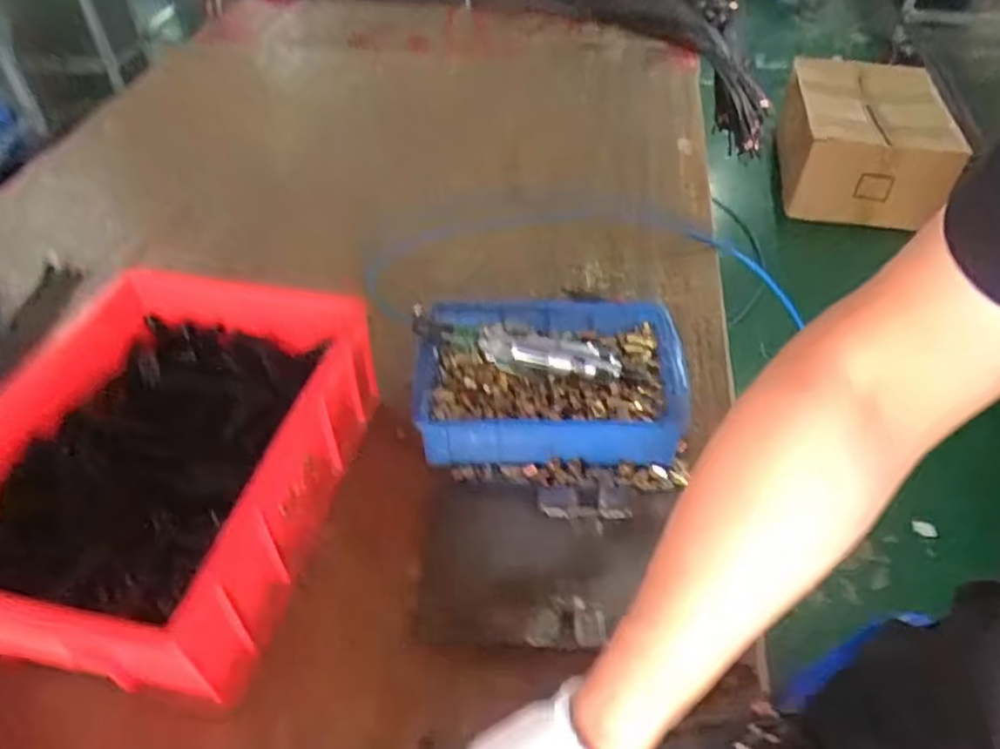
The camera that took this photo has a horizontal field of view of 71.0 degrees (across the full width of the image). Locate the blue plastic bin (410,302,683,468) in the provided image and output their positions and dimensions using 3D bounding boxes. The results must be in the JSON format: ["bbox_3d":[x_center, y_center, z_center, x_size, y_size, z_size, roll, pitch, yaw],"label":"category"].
[{"bbox_3d":[0.056,0.009,0.813,0.301,0.091,0.207,-2,45,-1],"label":"blue plastic bin"}]

